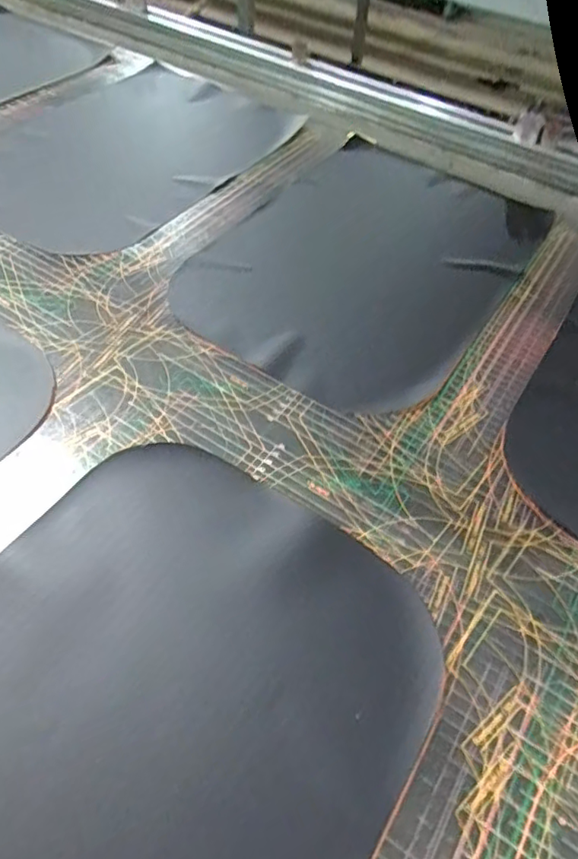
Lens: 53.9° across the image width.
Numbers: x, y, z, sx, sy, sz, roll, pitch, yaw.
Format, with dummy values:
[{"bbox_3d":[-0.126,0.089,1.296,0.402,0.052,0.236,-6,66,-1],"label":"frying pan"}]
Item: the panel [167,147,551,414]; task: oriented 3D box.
[{"bbox_3d":[0.098,-0.207,0.676,0.309,0.018,0.454,32,58,18],"label":"panel"}]

